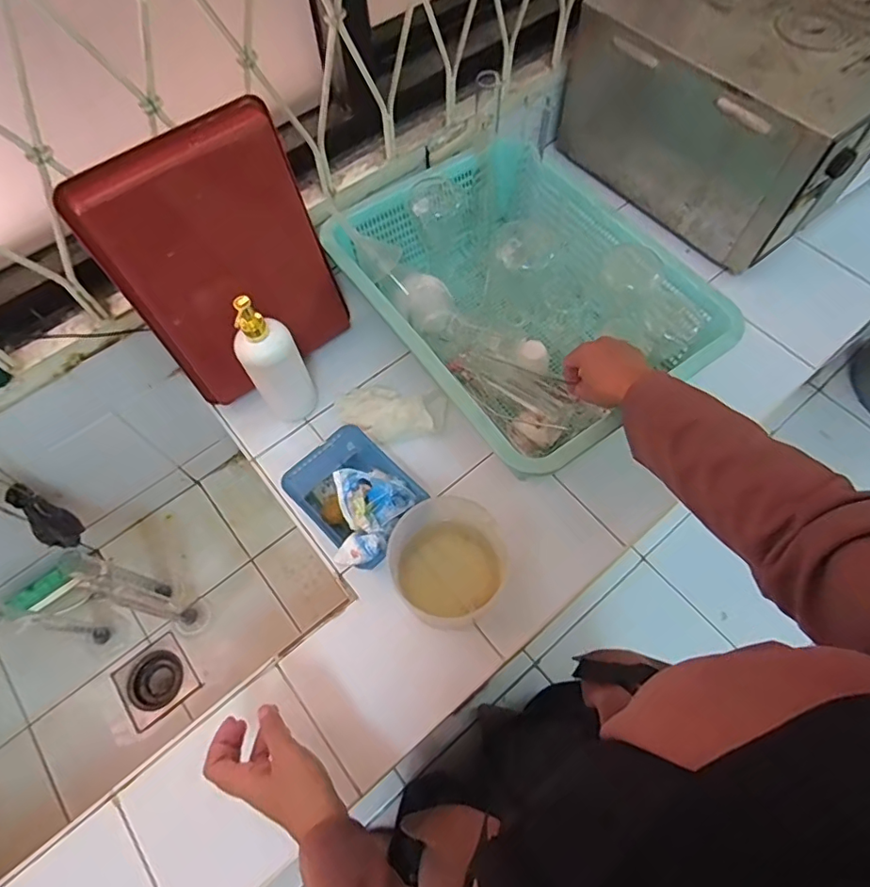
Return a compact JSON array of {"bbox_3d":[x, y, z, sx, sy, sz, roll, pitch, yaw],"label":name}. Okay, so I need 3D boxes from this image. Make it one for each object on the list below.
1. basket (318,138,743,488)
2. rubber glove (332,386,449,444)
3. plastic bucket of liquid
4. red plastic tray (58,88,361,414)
[{"bbox_3d":[0.111,-0.193,0.726,0.347,0.147,0.448,-33,67,-13],"label":"basket"},{"bbox_3d":[-0.062,-0.041,0.721,0.146,0.032,0.073,7,65,5],"label":"rubber glove"},{"bbox_3d":[0.019,0.134,0.610,0.133,0.094,0.120,-25,66,-9],"label":"plastic bucket of liquid"},{"bbox_3d":[-0.246,-0.211,0.651,0.233,0.300,0.048,-39,56,-16],"label":"red plastic tray"}]

